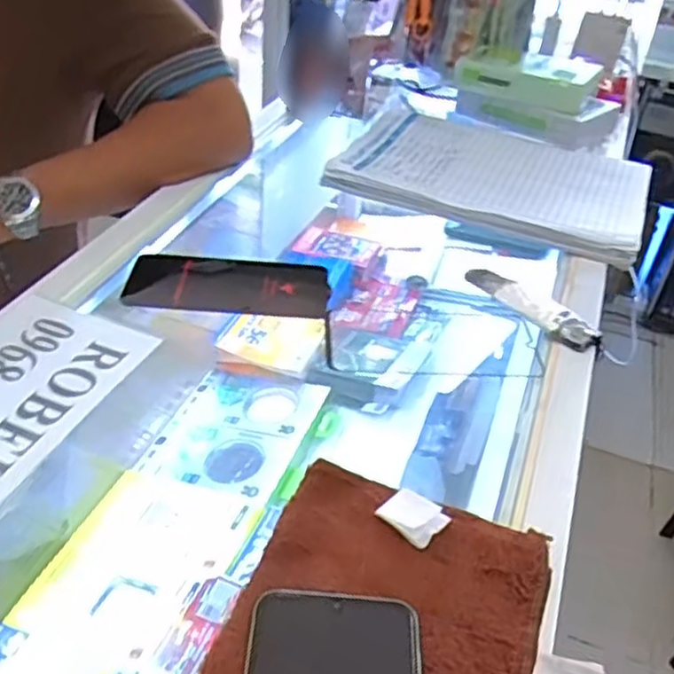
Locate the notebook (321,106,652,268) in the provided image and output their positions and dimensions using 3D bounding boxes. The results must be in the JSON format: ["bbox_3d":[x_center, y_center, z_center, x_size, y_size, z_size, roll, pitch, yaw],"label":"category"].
[{"bbox_3d":[0.160,-0.166,0.718,0.290,0.022,0.204,18,40,15],"label":"notebook"}]

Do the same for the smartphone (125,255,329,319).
[{"bbox_3d":[-0.085,-0.044,0.558,0.155,0.008,0.072,3,39,-4],"label":"smartphone"}]

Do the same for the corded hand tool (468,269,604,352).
[{"bbox_3d":[0.148,-0.026,0.554,0.120,0.018,0.031,34,46,30],"label":"corded hand tool"}]

